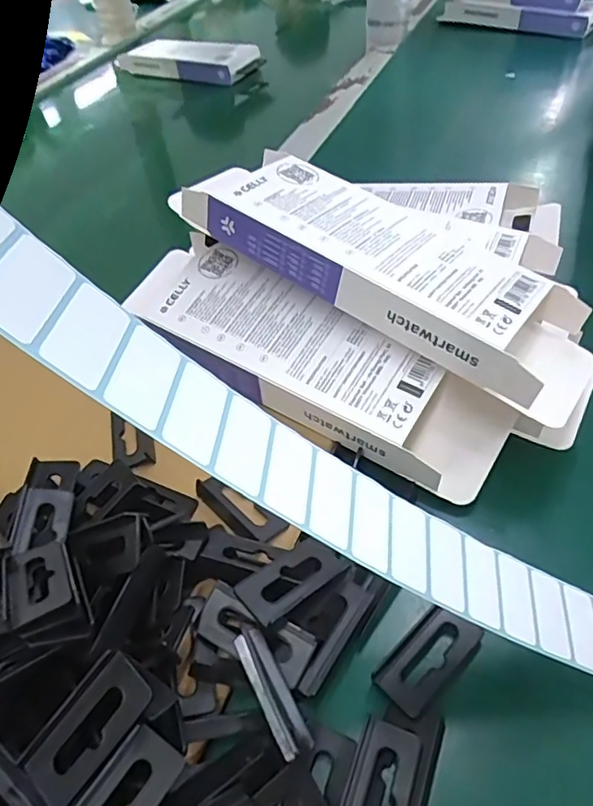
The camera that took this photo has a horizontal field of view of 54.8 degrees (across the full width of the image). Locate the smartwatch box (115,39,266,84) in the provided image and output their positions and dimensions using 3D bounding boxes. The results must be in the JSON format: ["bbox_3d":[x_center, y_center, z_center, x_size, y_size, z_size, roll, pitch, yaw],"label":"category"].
[{"bbox_3d":[-0.145,-0.469,0.779,0.198,0.031,0.067,18,52,22],"label":"smartwatch box"}]

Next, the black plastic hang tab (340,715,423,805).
[{"bbox_3d":[0.029,0.138,0.202,0.022,0.007,0.046,14,51,19],"label":"black plastic hang tab"}]

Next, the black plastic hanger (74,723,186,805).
[{"bbox_3d":[-0.058,0.130,0.182,0.022,0.004,0.047,41,66,-2],"label":"black plastic hanger"}]

